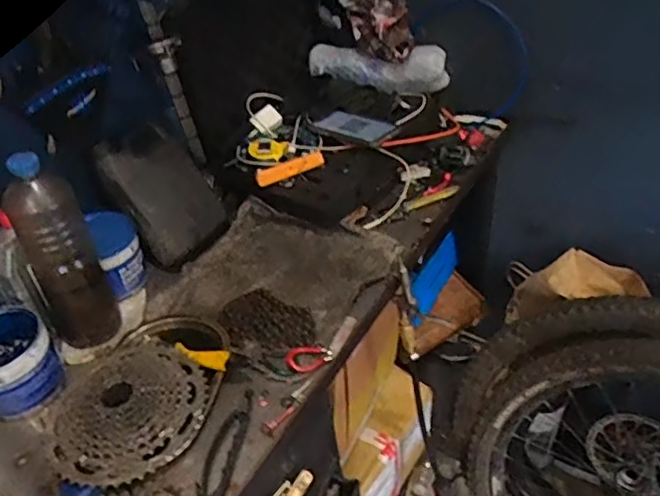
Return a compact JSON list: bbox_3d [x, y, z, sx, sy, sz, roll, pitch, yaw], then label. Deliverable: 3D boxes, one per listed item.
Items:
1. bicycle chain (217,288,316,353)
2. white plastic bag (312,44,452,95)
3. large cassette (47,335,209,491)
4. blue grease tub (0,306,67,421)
[{"bbox_3d":[-0.082,0.100,0.768,0.128,0.013,0.093,25,50,32],"label":"bicycle chain"},{"bbox_3d":[0.085,-0.320,1.076,0.249,0.088,0.053,9,44,19],"label":"white plastic bag"},{"bbox_3d":[-0.224,0.177,0.654,0.164,0.043,0.173,-5,41,4],"label":"large cassette"},{"bbox_3d":[-0.379,0.137,0.699,0.100,0.084,0.101,-36,48,-29],"label":"blue grease tub"}]

